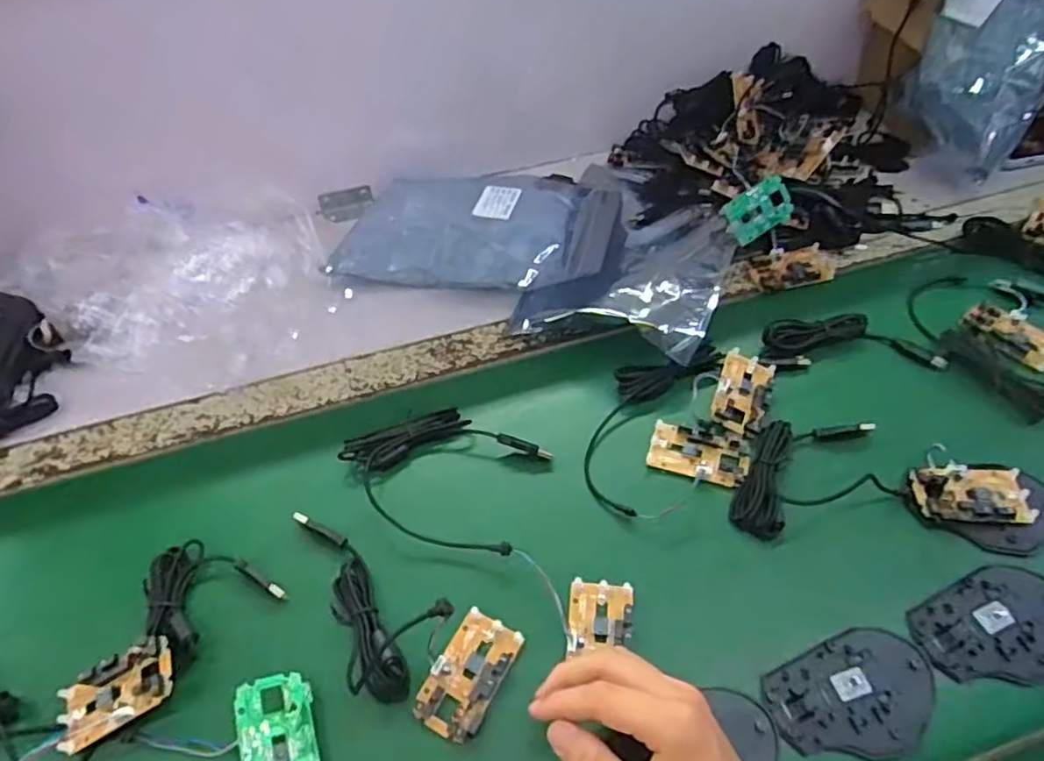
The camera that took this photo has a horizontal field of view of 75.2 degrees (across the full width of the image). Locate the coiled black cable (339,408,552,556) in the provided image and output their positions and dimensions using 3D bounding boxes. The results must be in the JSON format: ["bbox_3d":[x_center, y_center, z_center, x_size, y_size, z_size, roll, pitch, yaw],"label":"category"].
[{"bbox_3d":[-0.066,0.072,0.542,0.154,0.023,0.112,15,52,16],"label":"coiled black cable"}]

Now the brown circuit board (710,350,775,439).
[{"bbox_3d":[0.189,0.009,0.577,0.043,0.010,0.082,16,52,16],"label":"brown circuit board"}]

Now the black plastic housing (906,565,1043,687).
[{"bbox_3d":[0.320,0.166,0.455,0.106,0.005,0.072,-20,51,-13],"label":"black plastic housing"}]

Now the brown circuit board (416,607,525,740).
[{"bbox_3d":[-0.035,0.194,0.448,0.044,0.012,0.077,21,53,20],"label":"brown circuit board"}]

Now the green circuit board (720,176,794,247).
[{"bbox_3d":[0.236,-0.169,0.674,0.078,0.009,0.046,-32,99,-19],"label":"green circuit board"}]

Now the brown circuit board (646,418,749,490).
[{"bbox_3d":[0.143,0.059,0.548,0.077,0.007,0.042,13,51,14],"label":"brown circuit board"}]

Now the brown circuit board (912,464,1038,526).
[{"bbox_3d":[0.338,0.086,0.512,0.079,0.016,0.047,0,49,3],"label":"brown circuit board"}]

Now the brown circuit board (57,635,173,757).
[{"bbox_3d":[-0.266,0.204,0.441,0.076,0.014,0.044,-28,59,0],"label":"brown circuit board"}]

